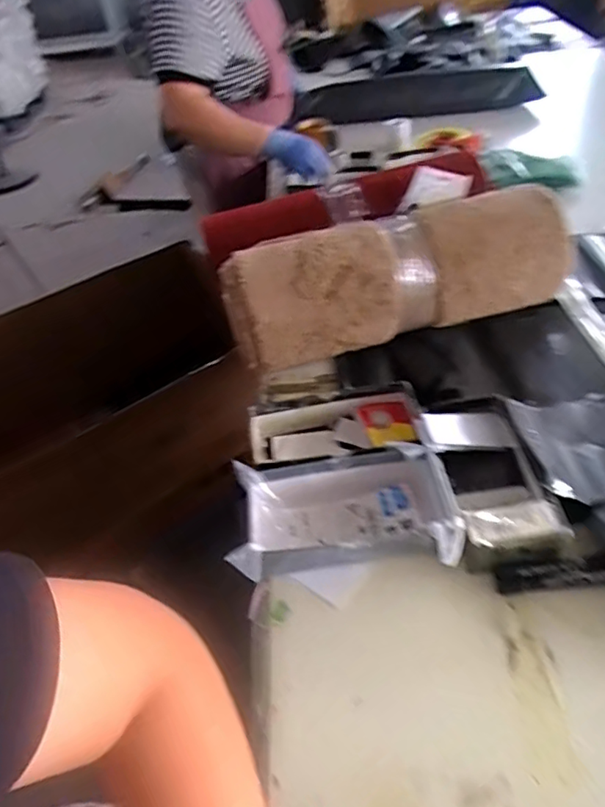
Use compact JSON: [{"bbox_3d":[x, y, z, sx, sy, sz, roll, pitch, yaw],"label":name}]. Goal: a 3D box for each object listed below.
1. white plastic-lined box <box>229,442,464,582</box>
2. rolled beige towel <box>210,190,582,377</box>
[{"bbox_3d":[0.048,0.125,0.627,0.242,0.067,0.146,-4,44,5],"label":"white plastic-lined box"},{"bbox_3d":[0.141,-0.188,0.848,0.514,0.175,0.137,-15,44,-7],"label":"rolled beige towel"}]

